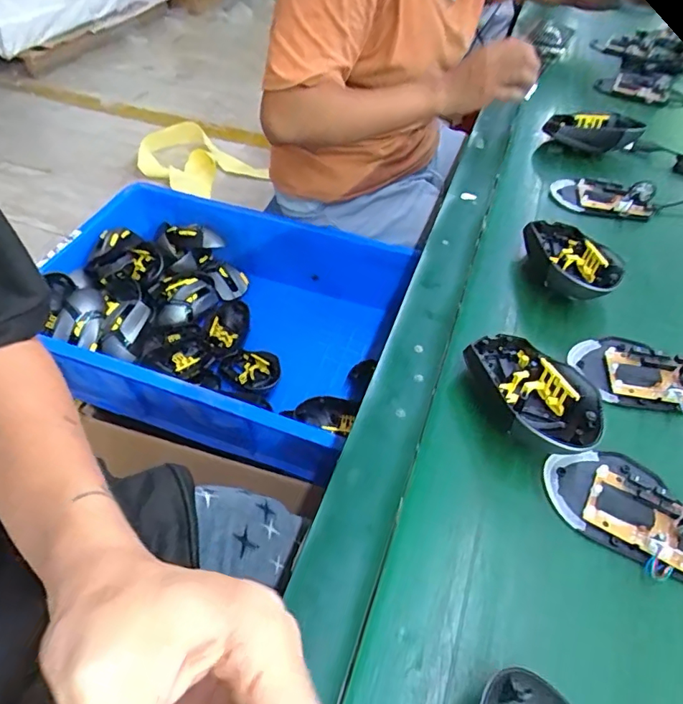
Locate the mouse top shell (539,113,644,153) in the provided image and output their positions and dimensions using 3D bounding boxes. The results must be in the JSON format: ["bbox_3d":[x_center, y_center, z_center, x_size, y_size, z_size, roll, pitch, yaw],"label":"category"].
[{"bbox_3d":[0.317,-0.278,0.642,0.109,0.048,0.051,19,53,13],"label":"mouse top shell"}]

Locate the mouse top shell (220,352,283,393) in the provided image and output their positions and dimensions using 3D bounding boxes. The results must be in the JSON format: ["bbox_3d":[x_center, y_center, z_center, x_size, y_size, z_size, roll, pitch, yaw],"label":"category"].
[{"bbox_3d":[-0.146,0.032,0.814,0.102,0.032,0.071,20,53,14],"label":"mouse top shell"}]

